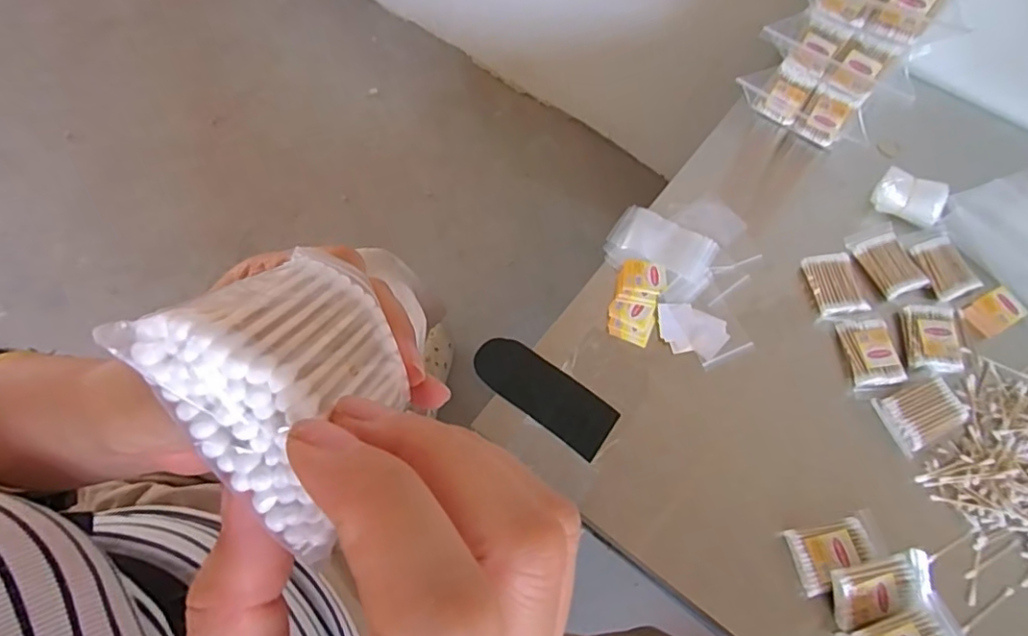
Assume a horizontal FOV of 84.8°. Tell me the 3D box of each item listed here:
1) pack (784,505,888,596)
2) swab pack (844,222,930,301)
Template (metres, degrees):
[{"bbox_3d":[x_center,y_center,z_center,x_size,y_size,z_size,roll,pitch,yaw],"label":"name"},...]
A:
[{"bbox_3d":[0.311,0.222,0.536,0.090,0.021,0.056,-14,67,-4],"label":"pack"},{"bbox_3d":[0.441,-0.068,0.669,0.062,0.011,0.088,-19,68,-6],"label":"swab pack"}]

